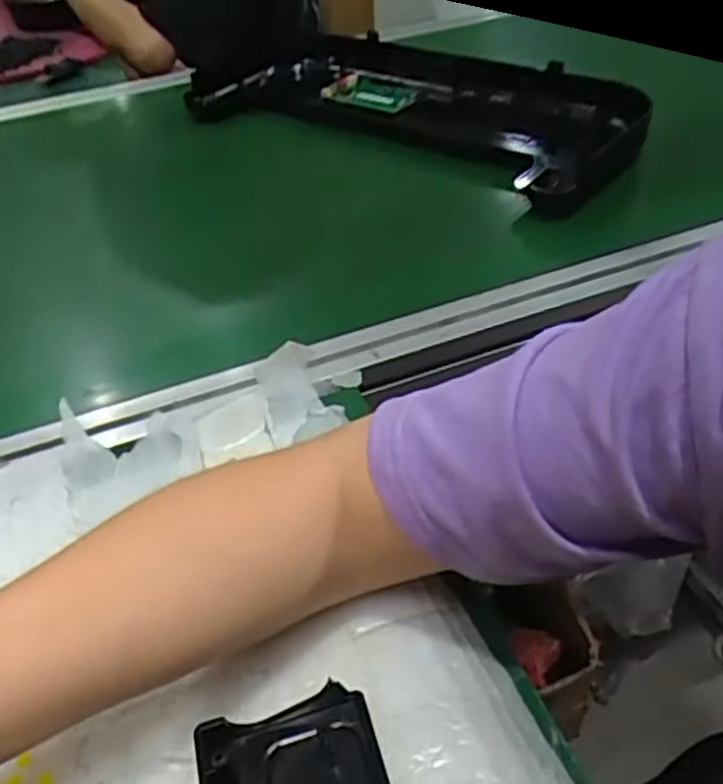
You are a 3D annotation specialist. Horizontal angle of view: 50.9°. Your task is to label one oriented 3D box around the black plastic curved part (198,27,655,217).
[{"bbox_3d":[0.056,-0.316,0.816,0.556,0.057,0.203,28,51,32],"label":"black plastic curved part"}]

